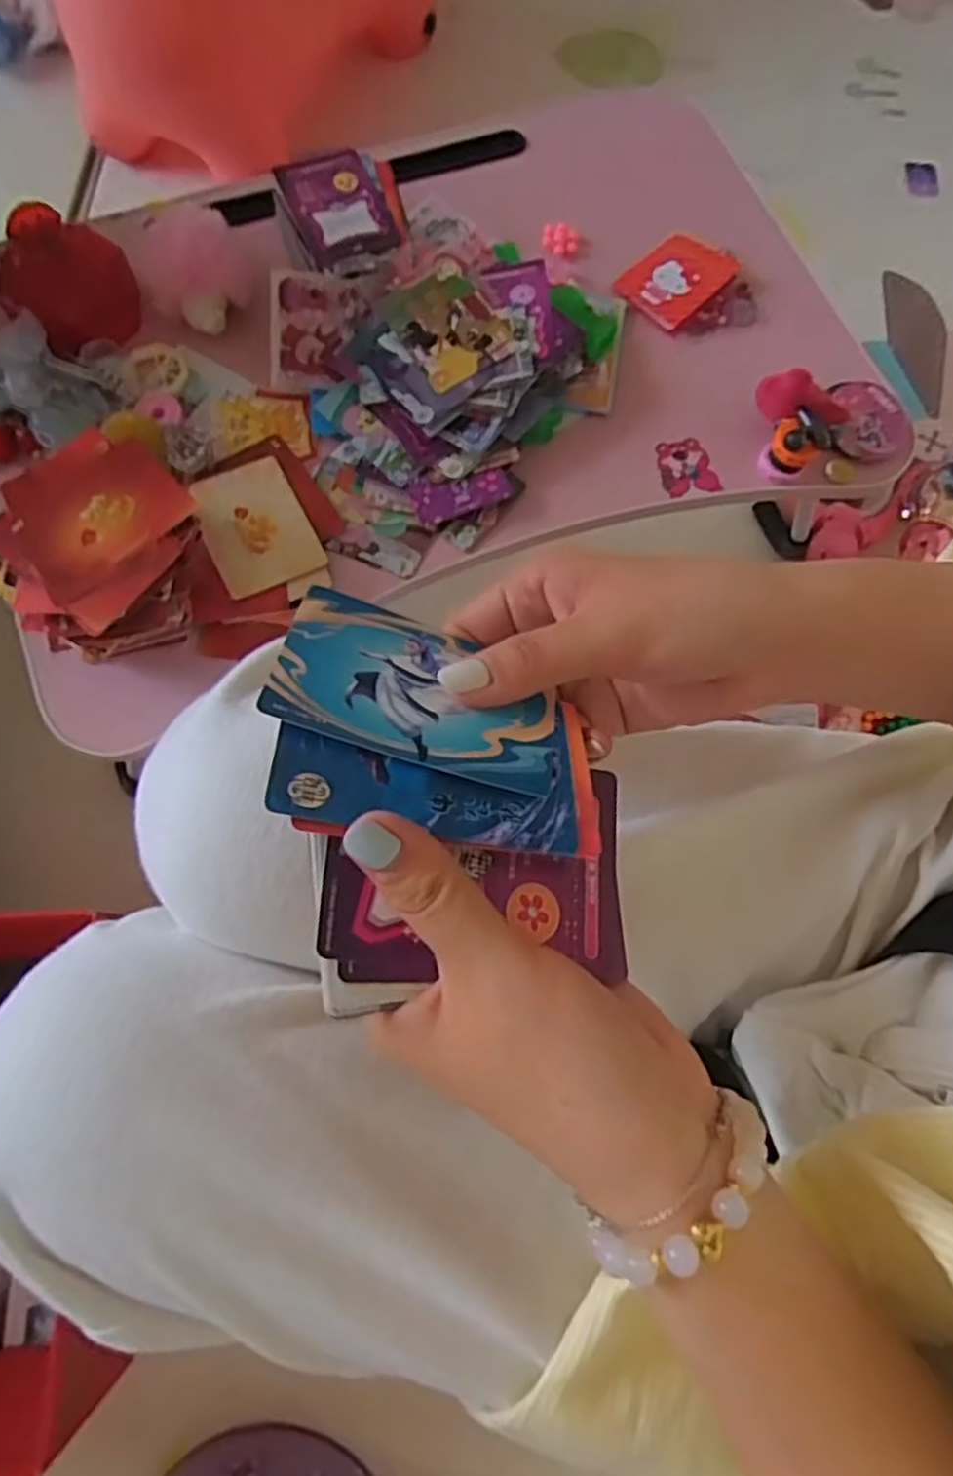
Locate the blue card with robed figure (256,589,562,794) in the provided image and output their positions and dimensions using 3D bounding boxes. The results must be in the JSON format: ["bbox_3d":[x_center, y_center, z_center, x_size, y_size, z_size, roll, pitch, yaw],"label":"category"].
[{"bbox_3d":[-0.017,-0.015,0.231,0.084,0.004,0.057,17,47,-9],"label":"blue card with robed figure"}]

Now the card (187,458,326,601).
[{"bbox_3d":[-0.136,-0.132,0.468,0.060,0.004,0.087,-23,75,-13],"label":"card"}]

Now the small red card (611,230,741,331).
[{"bbox_3d":[0.142,-0.327,0.541,0.076,0.008,0.057,-43,80,-13],"label":"small red card"}]

